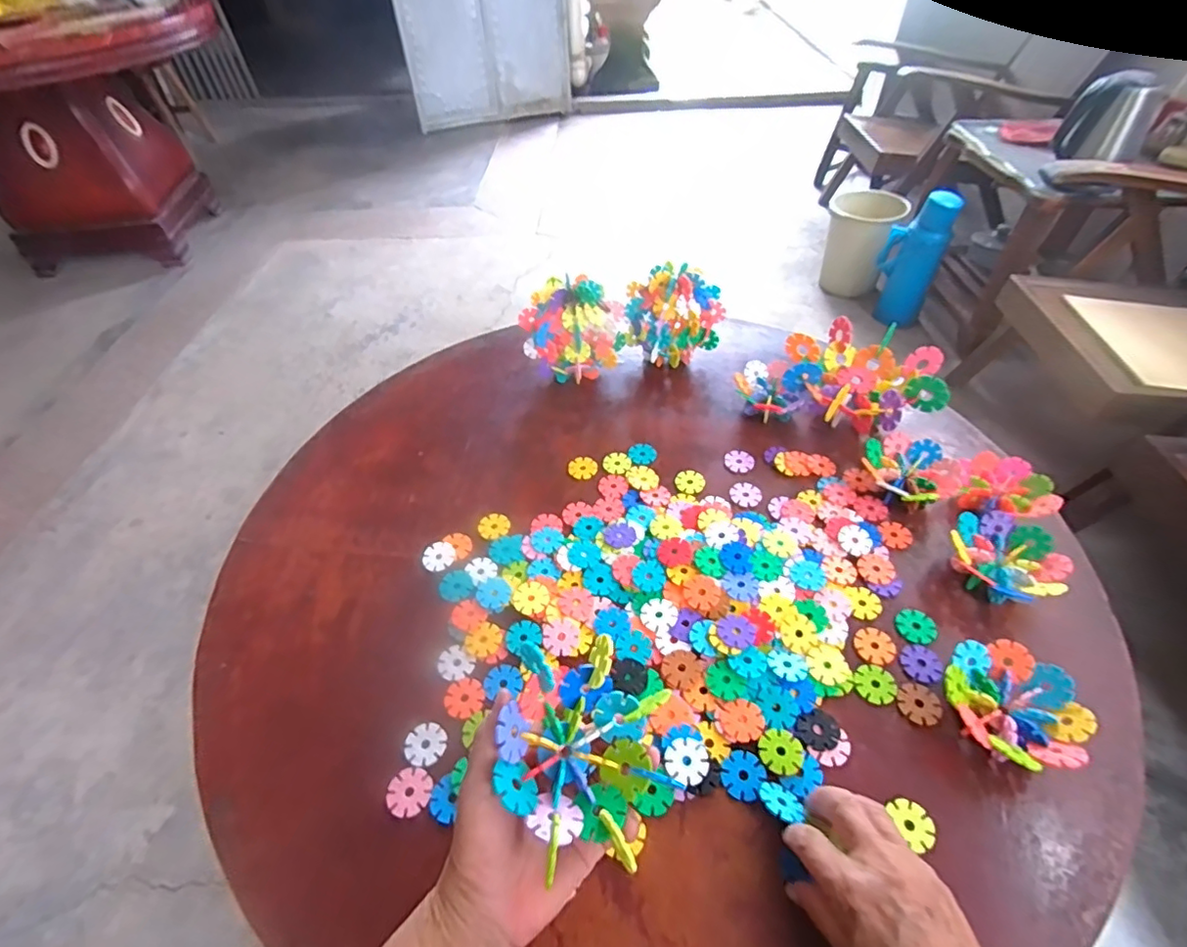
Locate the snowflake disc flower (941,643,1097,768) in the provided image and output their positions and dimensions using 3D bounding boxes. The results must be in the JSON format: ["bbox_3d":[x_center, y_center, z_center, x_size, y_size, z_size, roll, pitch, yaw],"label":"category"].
[{"bbox_3d":[0.307,0.175,0.425,0.086,0.043,0.086,34,58,30],"label":"snowflake disc flower"}]

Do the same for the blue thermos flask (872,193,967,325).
[{"bbox_3d":[0.876,-0.588,1.577,0.149,0.358,0.110,19,51,20],"label":"blue thermos flask"}]

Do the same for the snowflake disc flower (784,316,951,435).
[{"bbox_3d":[0.301,-0.098,0.653,0.159,0.080,0.143,10,49,12],"label":"snowflake disc flower"}]

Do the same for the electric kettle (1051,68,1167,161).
[{"bbox_3d":[1.053,-0.716,1.165,0.147,0.164,0.115,32,57,29],"label":"electric kettle"}]

